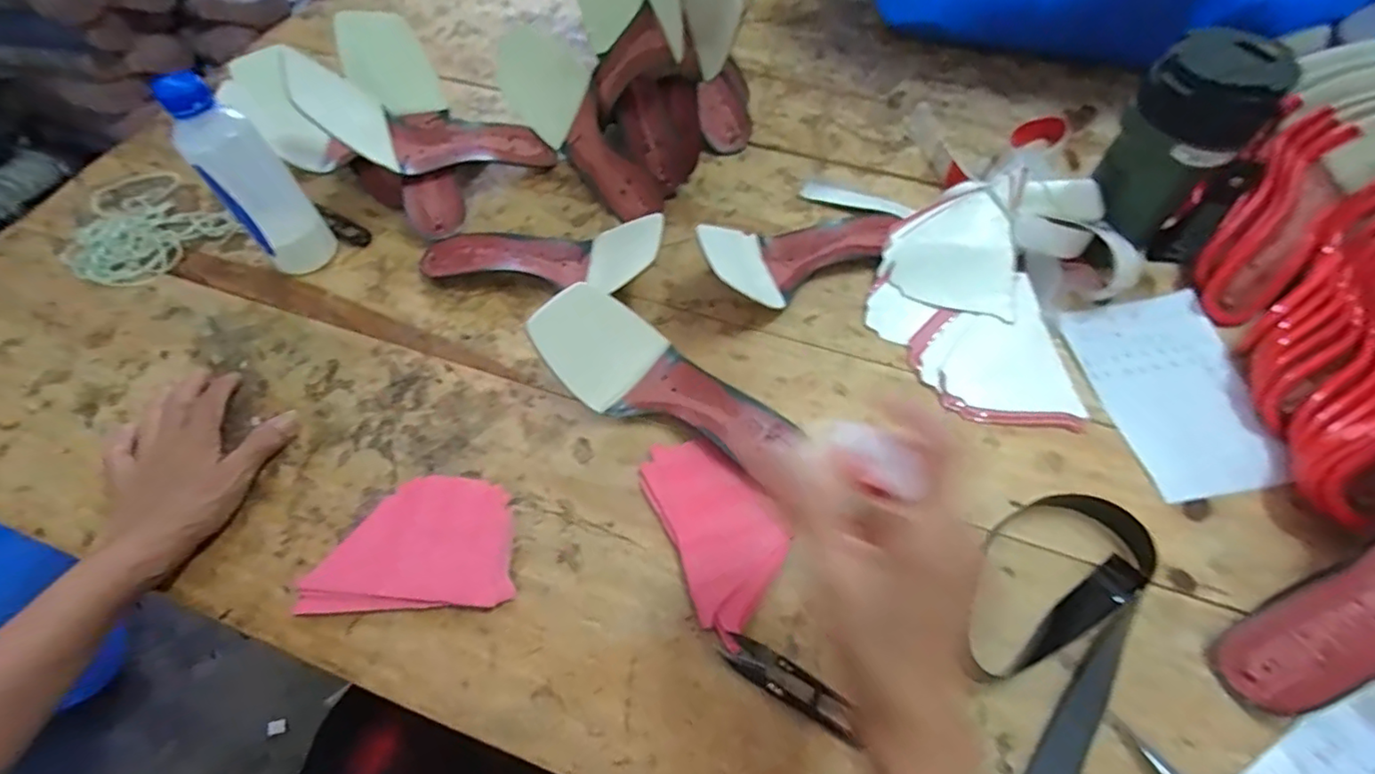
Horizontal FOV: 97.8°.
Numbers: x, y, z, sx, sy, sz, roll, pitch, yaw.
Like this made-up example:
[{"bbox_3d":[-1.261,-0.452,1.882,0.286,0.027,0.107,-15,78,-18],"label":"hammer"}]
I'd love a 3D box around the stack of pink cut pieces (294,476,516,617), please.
[{"bbox_3d":[-0.192,0.108,0.421,0.134,0.012,0.091,-3,59,-2],"label":"stack of pink cut pieces"}]

